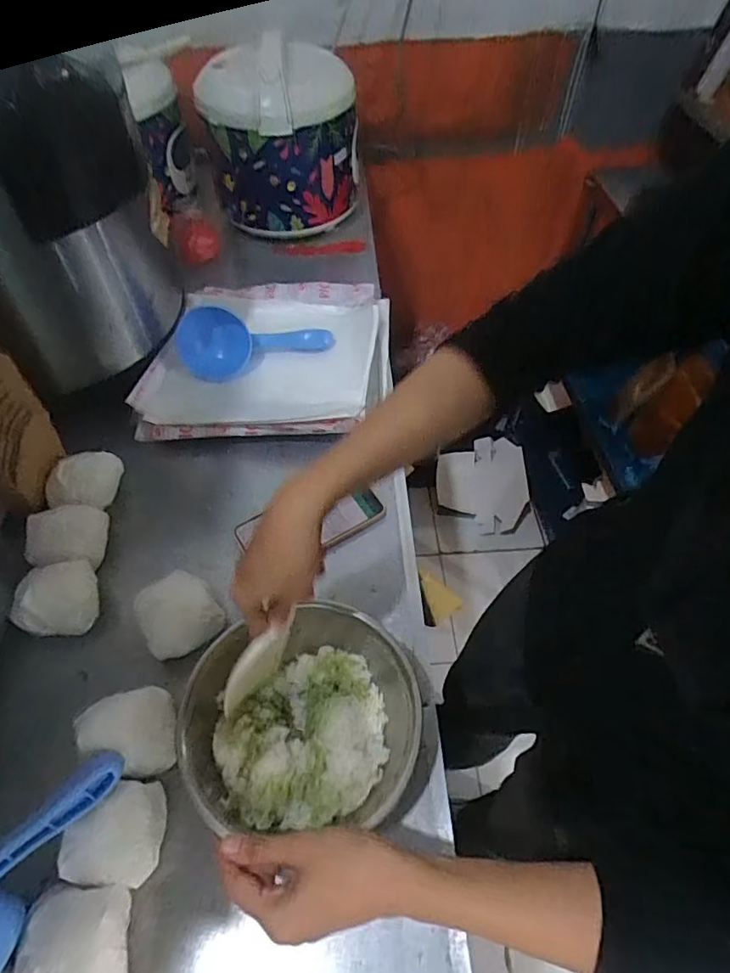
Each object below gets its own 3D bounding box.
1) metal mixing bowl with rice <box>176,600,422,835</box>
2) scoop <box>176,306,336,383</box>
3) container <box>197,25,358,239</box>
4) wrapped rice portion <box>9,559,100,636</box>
[{"bbox_3d":[-0.055,0.193,0.458,0.191,0.080,0.174,0,56,-4],"label":"metal mixing bowl with rice"},{"bbox_3d":[-0.150,-0.193,0.731,0.209,0.055,0.082,-1,56,-1],"label":"scoop"},{"bbox_3d":[-0.141,-0.610,0.916,0.243,0.210,0.276,-5,56,-4],"label":"container"},{"bbox_3d":[-0.313,0.111,0.544,0.077,0.041,0.068,-7,56,-5],"label":"wrapped rice portion"}]

